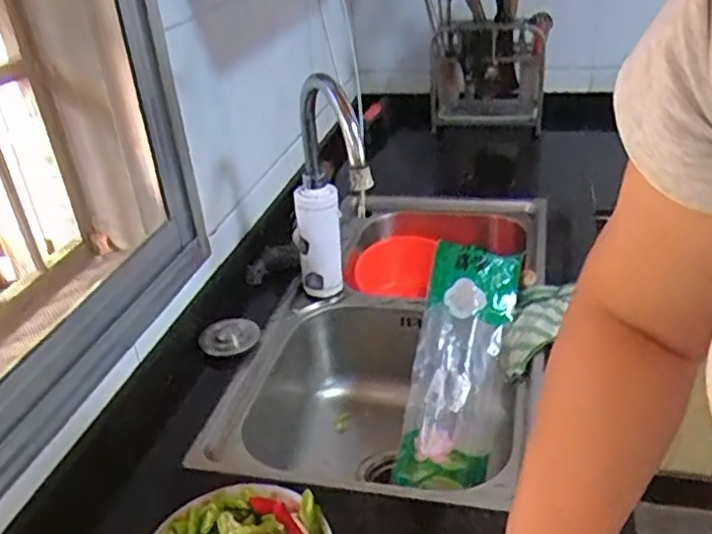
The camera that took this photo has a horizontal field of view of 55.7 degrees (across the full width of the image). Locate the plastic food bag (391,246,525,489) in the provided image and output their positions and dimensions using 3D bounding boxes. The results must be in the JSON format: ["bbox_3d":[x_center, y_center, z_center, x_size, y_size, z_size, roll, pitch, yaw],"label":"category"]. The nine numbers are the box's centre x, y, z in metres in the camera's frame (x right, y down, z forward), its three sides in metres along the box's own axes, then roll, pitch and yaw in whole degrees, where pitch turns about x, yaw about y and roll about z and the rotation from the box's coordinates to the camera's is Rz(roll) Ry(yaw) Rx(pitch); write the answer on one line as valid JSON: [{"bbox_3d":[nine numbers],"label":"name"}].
[{"bbox_3d":[0.148,0.134,0.951,0.134,0.042,0.360,6,70,18],"label":"plastic food bag"}]

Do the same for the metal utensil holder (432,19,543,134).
[{"bbox_3d":[0.294,-0.434,1.533,0.253,0.232,0.082,6,32,18],"label":"metal utensil holder"}]

